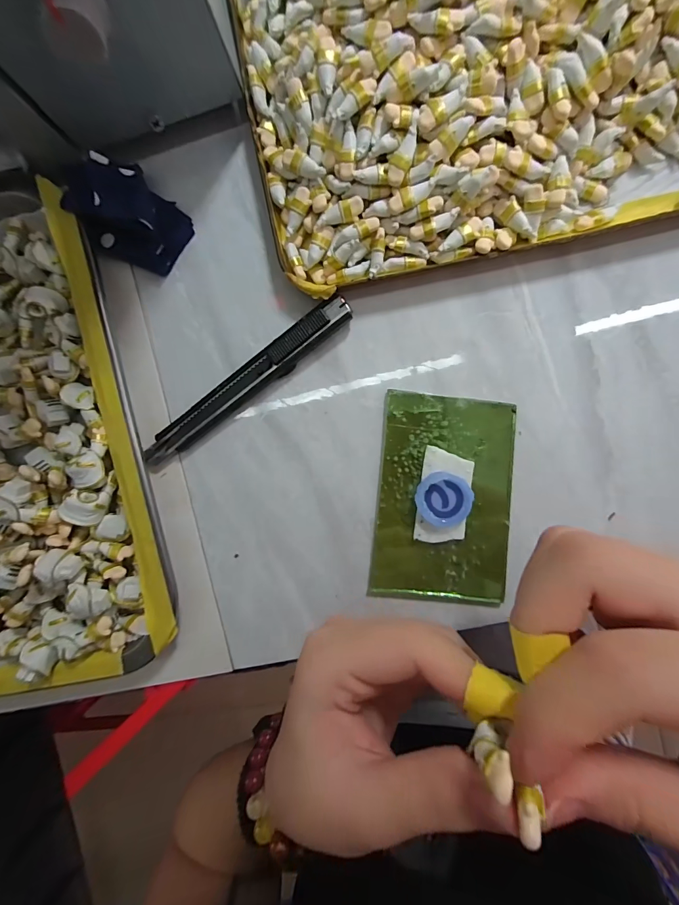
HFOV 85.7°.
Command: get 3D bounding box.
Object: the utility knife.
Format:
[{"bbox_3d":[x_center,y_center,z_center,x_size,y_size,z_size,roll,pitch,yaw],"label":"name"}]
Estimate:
[{"bbox_3d":[-0.050,-0.036,0.190,0.131,0.014,0.015,-35,90,7],"label":"utility knife"}]

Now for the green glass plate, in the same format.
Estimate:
[{"bbox_3d":[0.053,0.024,0.184,0.065,0.008,0.104,5,94,6],"label":"green glass plate"}]

